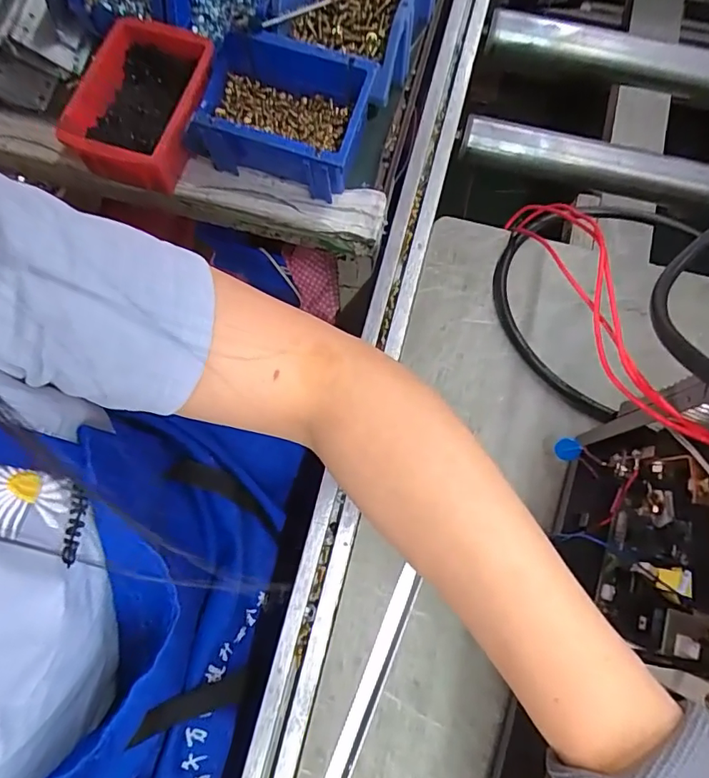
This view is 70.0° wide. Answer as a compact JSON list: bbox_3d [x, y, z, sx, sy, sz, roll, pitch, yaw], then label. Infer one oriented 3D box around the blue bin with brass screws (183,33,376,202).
[{"bbox_3d":[-0.070,-0.249,0.467,0.160,0.072,0.103,21,78,5],"label":"blue bin with brass screws"}]

